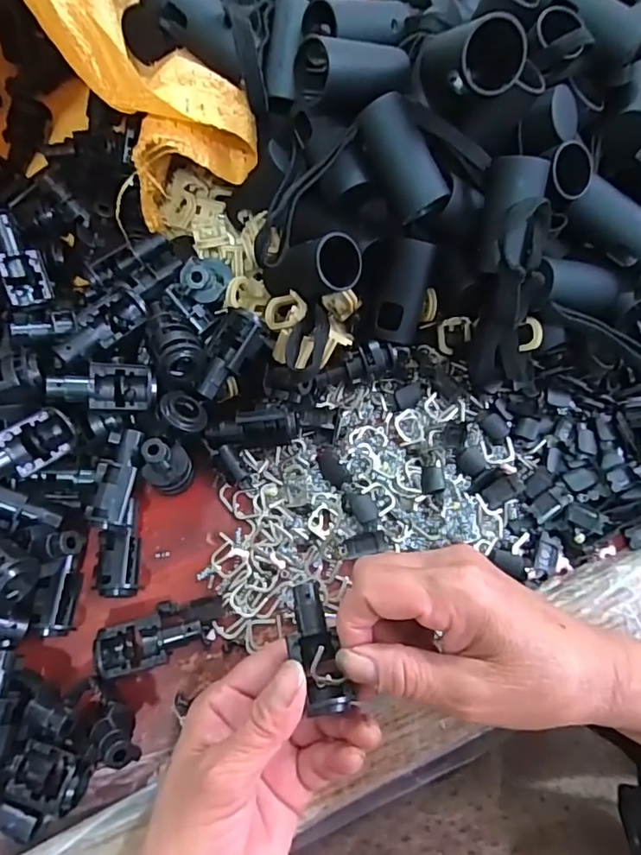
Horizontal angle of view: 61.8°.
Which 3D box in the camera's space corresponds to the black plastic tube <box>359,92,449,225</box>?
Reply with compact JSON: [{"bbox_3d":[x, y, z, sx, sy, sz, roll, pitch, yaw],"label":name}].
[{"bbox_3d":[0.046,-0.150,0.299,0.030,0.024,0.064,-32,102,-12],"label":"black plastic tube"}]

